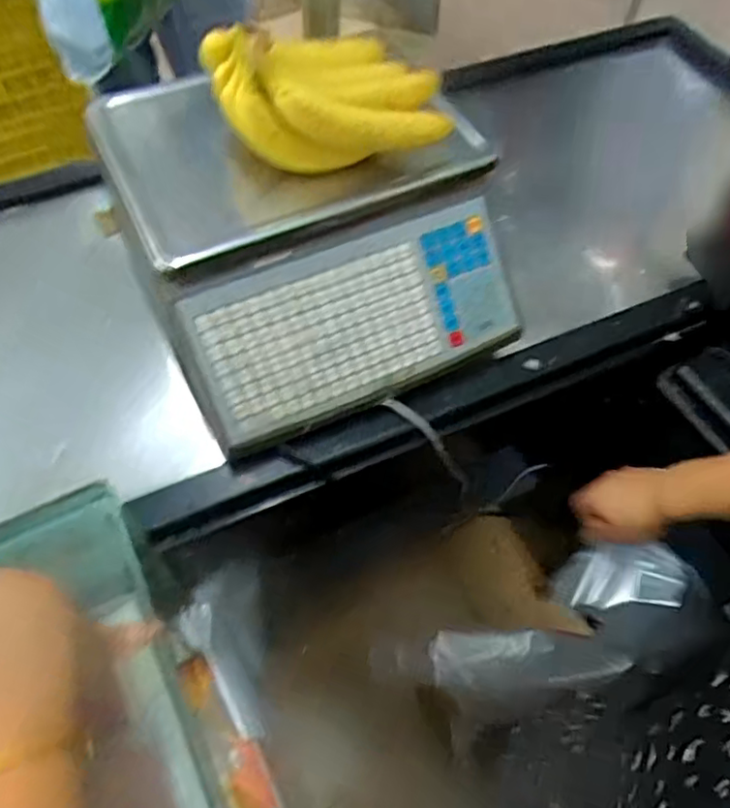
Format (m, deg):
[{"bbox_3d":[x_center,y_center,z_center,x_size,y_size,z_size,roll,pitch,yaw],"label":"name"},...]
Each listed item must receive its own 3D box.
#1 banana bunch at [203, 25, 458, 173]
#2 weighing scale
[{"bbox_3d":[-0.033,-0.281,0.549,0.196,0.093,0.130,-10,58,-6],"label":"banana bunch"},{"bbox_3d":[-0.058,-0.181,0.620,0.324,0.153,0.340,-22,60,-13],"label":"weighing scale"}]

